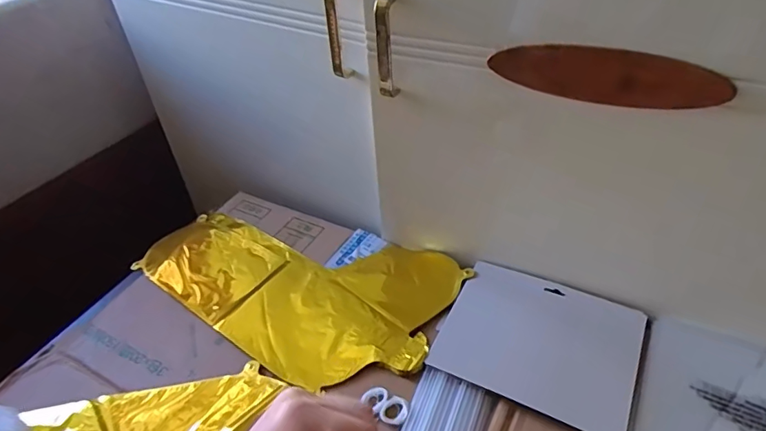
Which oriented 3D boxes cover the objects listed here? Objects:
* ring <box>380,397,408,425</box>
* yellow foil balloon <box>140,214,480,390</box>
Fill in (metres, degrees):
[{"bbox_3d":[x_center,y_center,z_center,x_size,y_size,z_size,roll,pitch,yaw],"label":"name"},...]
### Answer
[{"bbox_3d":[0.011,0.190,0.491,0.025,0.006,0.027,-2,42,2],"label":"ring"},{"bbox_3d":[-0.114,0.074,0.640,0.395,0.018,0.225,22,48,26],"label":"yellow foil balloon"}]

